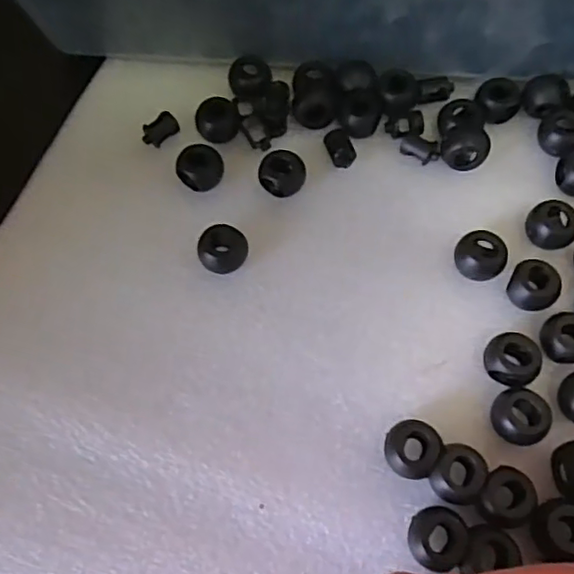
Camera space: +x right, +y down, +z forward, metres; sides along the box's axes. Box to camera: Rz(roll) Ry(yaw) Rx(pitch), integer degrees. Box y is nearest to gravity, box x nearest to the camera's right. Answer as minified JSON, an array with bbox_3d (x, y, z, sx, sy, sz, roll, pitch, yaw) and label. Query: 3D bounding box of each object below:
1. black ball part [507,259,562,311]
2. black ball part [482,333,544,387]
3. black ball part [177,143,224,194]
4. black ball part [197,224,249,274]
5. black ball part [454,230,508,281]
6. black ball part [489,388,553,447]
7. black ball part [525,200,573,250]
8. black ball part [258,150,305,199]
[{"bbox_3d":[0.091,0.001,0.226,0.018,0.016,0.017,-1,67,2],"label":"black ball part"},{"bbox_3d":[0.078,0.027,0.213,0.018,0.016,0.016,17,69,9],"label":"black ball part"},{"bbox_3d":[-0.038,-0.051,0.260,0.019,0.012,0.019,-1,67,2],"label":"black ball part"},{"bbox_3d":[-0.025,-0.014,0.242,0.019,0.013,0.017,-5,67,0],"label":"black ball part"},{"bbox_3d":[0.074,-0.011,0.233,0.018,0.014,0.018,-1,67,2],"label":"black ball part"},{"bbox_3d":[0.078,0.045,0.204,0.018,0.016,0.019,-1,67,2],"label":"black ball part"},{"bbox_3d":[0.103,-0.024,0.237,0.019,0.014,0.016,32,72,14],"label":"black ball part"},{"bbox_3d":[-0.001,-0.046,0.253,0.019,0.015,0.017,-15,67,-4],"label":"black ball part"}]

